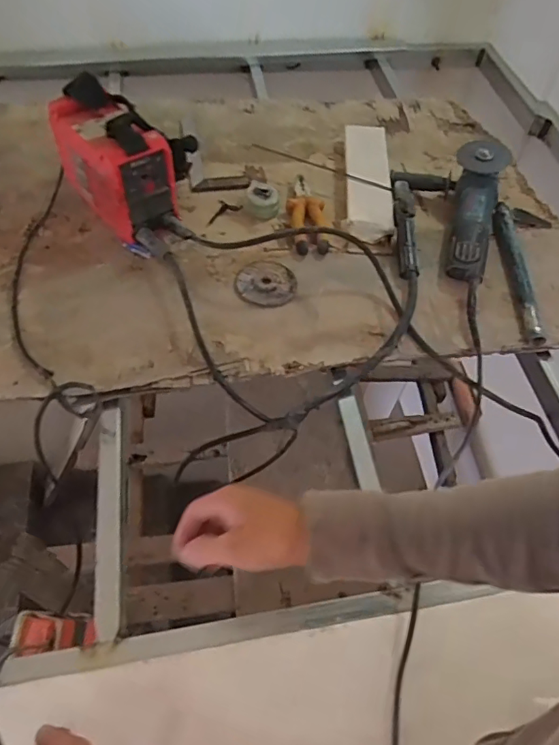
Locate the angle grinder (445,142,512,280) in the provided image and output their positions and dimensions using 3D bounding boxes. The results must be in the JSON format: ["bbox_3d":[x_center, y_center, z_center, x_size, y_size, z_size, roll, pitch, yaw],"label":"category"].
[{"bbox_3d":[0.321,-0.276,0.864,0.086,0.100,0.267,18,57,7],"label":"angle grinder"}]

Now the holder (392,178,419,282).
[{"bbox_3d":[0.216,-0.252,0.874,0.028,0.047,0.198,2,69,-3],"label":"holder"}]

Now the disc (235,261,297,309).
[{"bbox_3d":[-0.022,-0.144,0.820,0.094,0.009,0.091,2,56,-3],"label":"disc"}]

